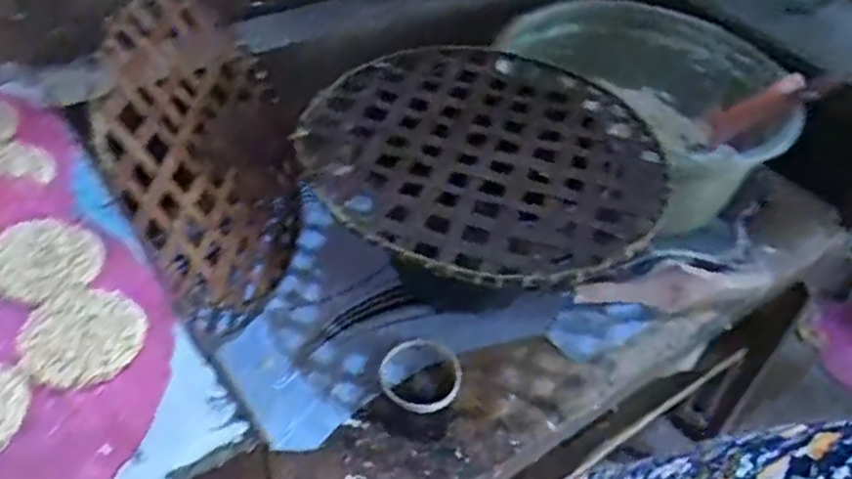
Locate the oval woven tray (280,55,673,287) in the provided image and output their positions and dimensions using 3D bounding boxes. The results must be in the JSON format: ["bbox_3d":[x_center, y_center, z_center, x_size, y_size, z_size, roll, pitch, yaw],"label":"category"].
[{"bbox_3d":[0.059,-0.093,0.749,0.336,0.044,0.375,-33,55,-25],"label":"oval woven tray"}]

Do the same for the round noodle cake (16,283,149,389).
[{"bbox_3d":[-0.242,0.065,0.498,0.080,0.007,0.077,-1,48,1],"label":"round noodle cake"}]

